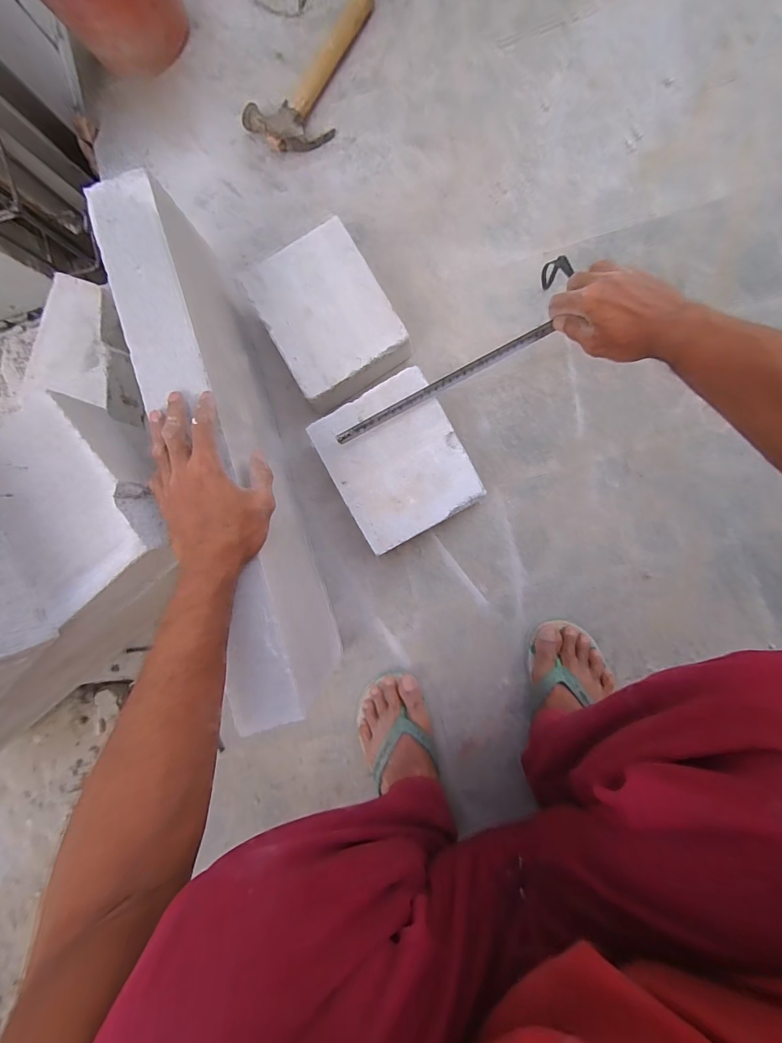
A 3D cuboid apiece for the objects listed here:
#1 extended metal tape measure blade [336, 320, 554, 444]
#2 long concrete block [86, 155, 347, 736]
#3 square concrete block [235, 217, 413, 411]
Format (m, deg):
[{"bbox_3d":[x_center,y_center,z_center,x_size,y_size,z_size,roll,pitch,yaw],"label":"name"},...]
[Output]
[{"bbox_3d":[0.065,-0.171,0.489,0.290,0.009,0.015,-28,88,1],"label":"extended metal tape measure blade"},{"bbox_3d":[-0.190,-0.070,0.489,0.076,0.188,0.577,-18,88,5],"label":"long concrete block"},{"bbox_3d":[-0.086,-0.278,0.555,0.164,0.075,0.206,-32,88,5],"label":"square concrete block"}]

